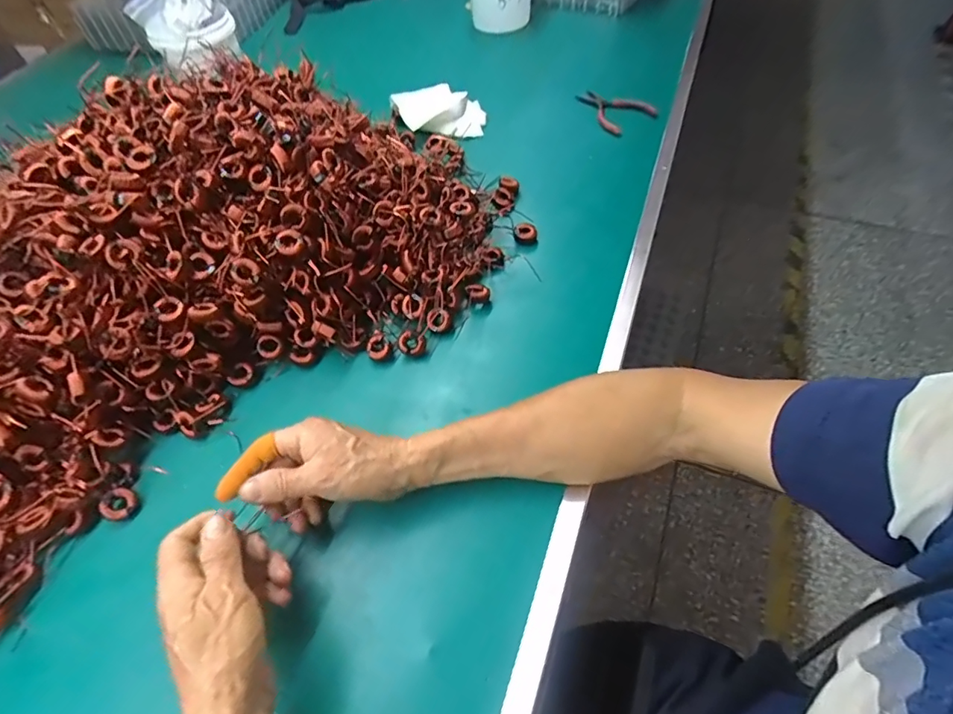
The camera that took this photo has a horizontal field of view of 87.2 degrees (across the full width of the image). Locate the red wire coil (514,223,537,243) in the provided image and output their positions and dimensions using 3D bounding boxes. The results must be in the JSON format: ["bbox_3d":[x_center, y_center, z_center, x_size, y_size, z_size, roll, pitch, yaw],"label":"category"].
[{"bbox_3d":[0.058,-0.146,0.587,0.026,0.014,0.019,-1,54,4],"label":"red wire coil"}]

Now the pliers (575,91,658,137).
[{"bbox_3d":[0.194,-0.369,0.736,0.078,0.012,0.119,-34,58,-18],"label":"pliers"}]

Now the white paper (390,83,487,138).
[{"bbox_3d":[-0.061,-0.368,0.749,0.171,0.029,0.085,24,60,21],"label":"white paper"}]

